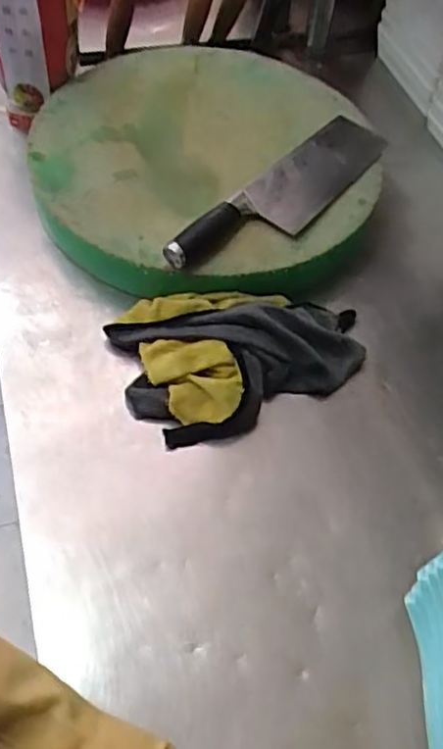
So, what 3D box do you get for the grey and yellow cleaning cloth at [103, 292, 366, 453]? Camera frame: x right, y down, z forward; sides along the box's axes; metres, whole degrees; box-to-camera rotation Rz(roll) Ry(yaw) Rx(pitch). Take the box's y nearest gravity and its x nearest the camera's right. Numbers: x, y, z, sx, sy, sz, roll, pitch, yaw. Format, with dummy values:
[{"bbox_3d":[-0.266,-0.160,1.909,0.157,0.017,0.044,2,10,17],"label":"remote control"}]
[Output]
[{"bbox_3d":[0.022,-0.026,0.658,0.247,0.049,0.166,-15,58,-14],"label":"grey and yellow cleaning cloth"}]

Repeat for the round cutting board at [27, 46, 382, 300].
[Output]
[{"bbox_3d":[-0.016,-0.257,0.784,0.392,0.078,0.402,2,56,-3],"label":"round cutting board"}]

